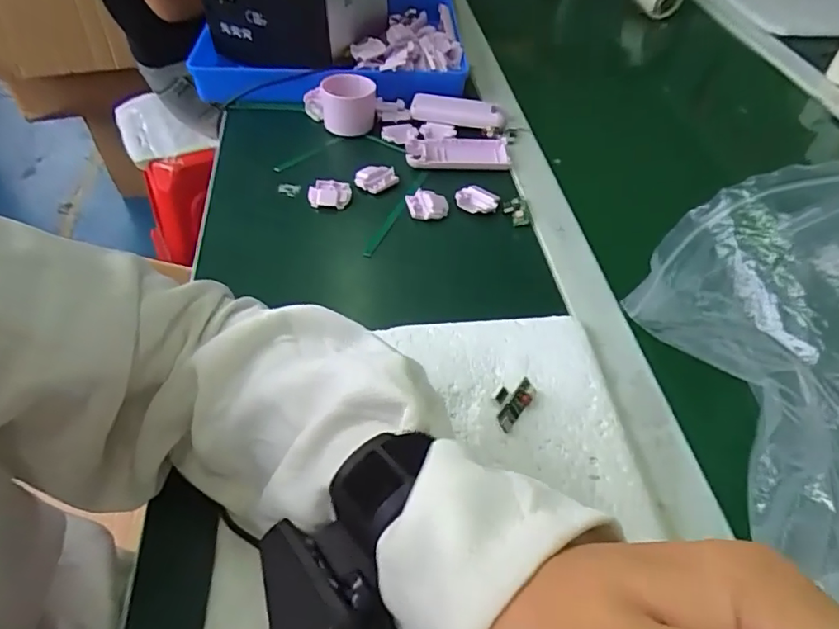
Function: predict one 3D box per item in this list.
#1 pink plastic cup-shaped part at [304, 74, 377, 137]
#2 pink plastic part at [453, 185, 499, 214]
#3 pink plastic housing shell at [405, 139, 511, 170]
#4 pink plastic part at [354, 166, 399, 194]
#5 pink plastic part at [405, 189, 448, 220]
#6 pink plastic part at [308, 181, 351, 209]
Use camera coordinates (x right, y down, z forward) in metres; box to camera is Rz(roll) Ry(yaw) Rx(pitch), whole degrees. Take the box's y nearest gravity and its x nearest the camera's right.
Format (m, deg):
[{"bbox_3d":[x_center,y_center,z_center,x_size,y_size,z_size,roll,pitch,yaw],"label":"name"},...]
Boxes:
[{"bbox_3d":[-0.088,-0.234,0.604,0.078,0.042,0.064,-7,49,-8],"label":"pink plastic cup-shaped part"},{"bbox_3d":[0.056,-0.111,0.522,0.040,0.009,0.031,16,50,12],"label":"pink plastic part"},{"bbox_3d":[0.042,-0.171,0.577,0.108,0.011,0.050,-3,49,-4],"label":"pink plastic housing shell"},{"bbox_3d":[-0.043,-0.134,0.538,0.041,0.012,0.029,-7,49,-8],"label":"pink plastic part"},{"bbox_3d":[0.007,-0.104,0.513,0.040,0.012,0.027,3,48,1],"label":"pink plastic part"},{"bbox_3d":[-0.086,-0.113,0.520,0.039,0.017,0.029,1,48,0],"label":"pink plastic part"}]

